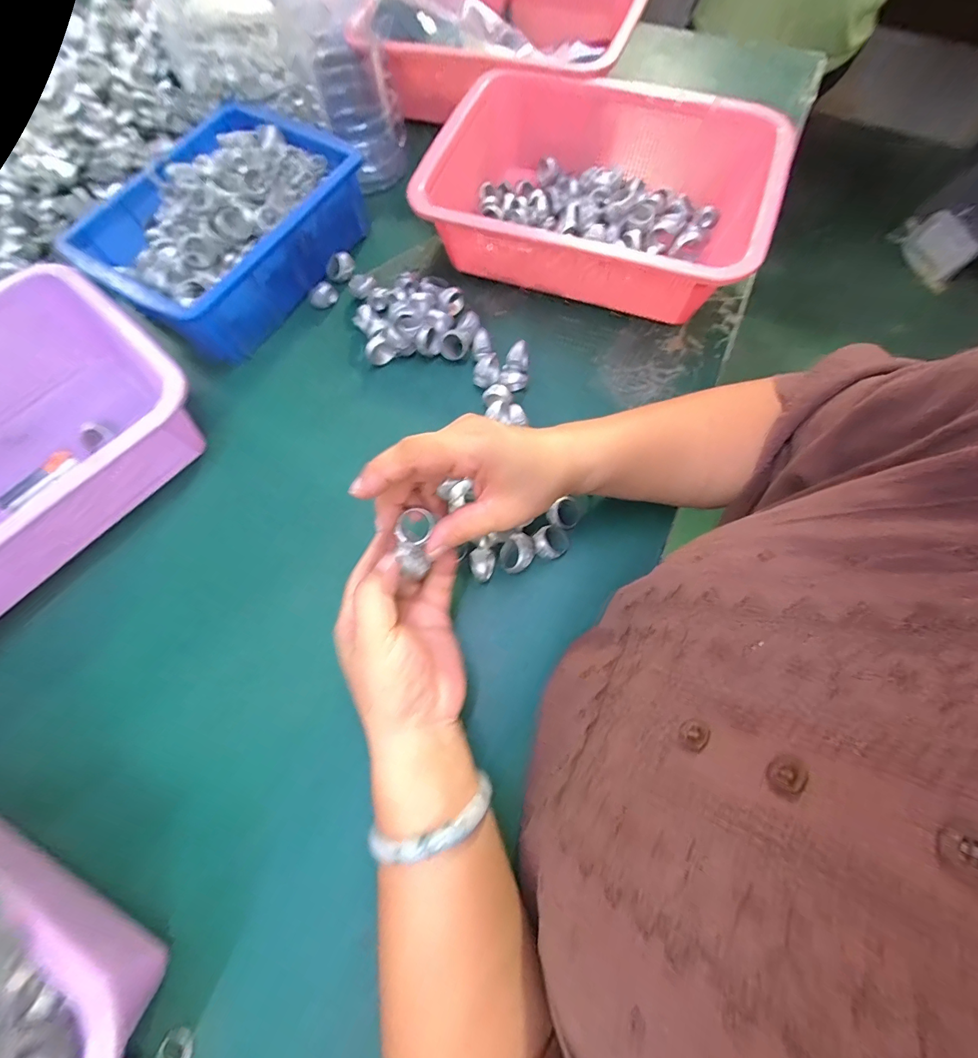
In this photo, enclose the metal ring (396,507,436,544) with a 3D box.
[{"bbox_3d":[-0.045,-0.001,0.254,0.019,0.005,0.022,25,74,9],"label":"metal ring"}]

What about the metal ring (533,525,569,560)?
[{"bbox_3d":[0.049,0.010,0.330,0.028,0.012,0.026,0,71,1],"label":"metal ring"}]

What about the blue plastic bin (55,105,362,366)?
[{"bbox_3d":[-0.259,-0.297,0.414,0.181,0.072,0.239,35,75,12],"label":"blue plastic bin"}]

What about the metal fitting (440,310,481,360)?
[{"bbox_3d":[-0.024,-0.184,0.396,0.028,0.017,0.049,24,73,9],"label":"metal fitting"}]

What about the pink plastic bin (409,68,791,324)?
[{"bbox_3d":[0.102,-0.315,0.407,0.293,0.085,0.221,21,73,8],"label":"pink plastic bin"}]

